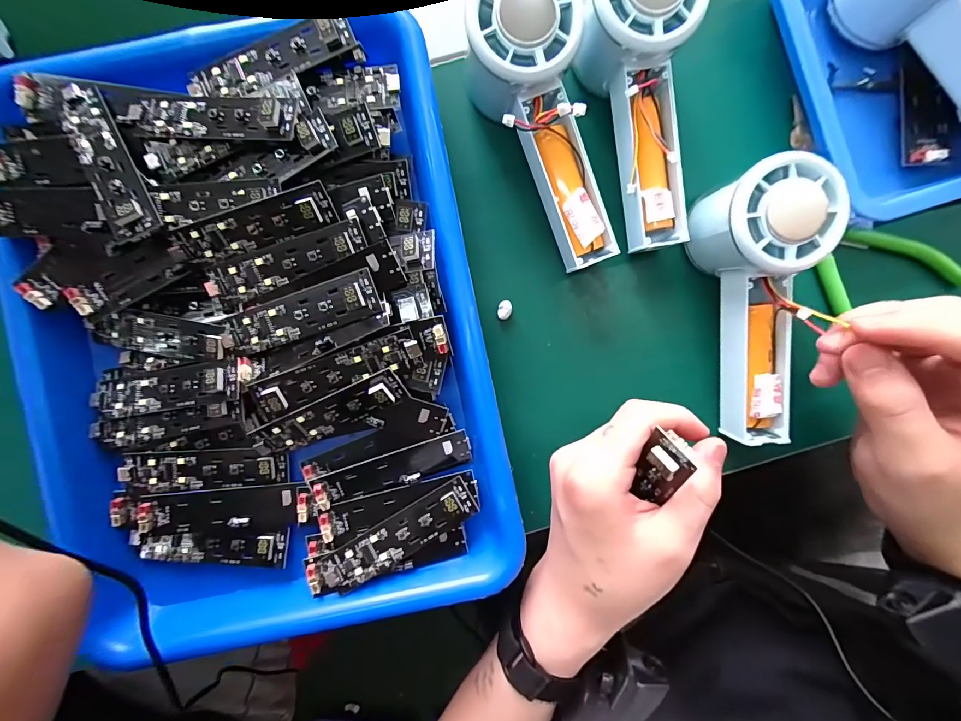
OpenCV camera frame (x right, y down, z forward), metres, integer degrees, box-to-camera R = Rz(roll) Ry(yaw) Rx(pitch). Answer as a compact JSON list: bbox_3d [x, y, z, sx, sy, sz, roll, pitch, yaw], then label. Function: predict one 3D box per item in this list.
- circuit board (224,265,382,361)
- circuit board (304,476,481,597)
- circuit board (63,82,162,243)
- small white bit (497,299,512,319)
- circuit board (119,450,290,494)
[{"bbox_3d":[-0.097,-0.023,0.226,0.090,0.009,0.025,-17,100,10],"label":"circuit board"},{"bbox_3d":[-0.050,0.103,0.243,0.101,0.010,0.024,-28,89,-1],"label":"circuit board"},{"bbox_3d":[-0.197,-0.107,0.223,0.022,0.004,0.094,-27,81,-11],"label":"circuit board"},{"bbox_3d":[0.015,-0.032,0.262,0.009,0.004,0.012,9,89,0],"label":"small white bit"},{"bbox_3d":[-0.159,0.064,0.246,0.090,0.013,0.024,-3,89,0],"label":"circuit board"}]

